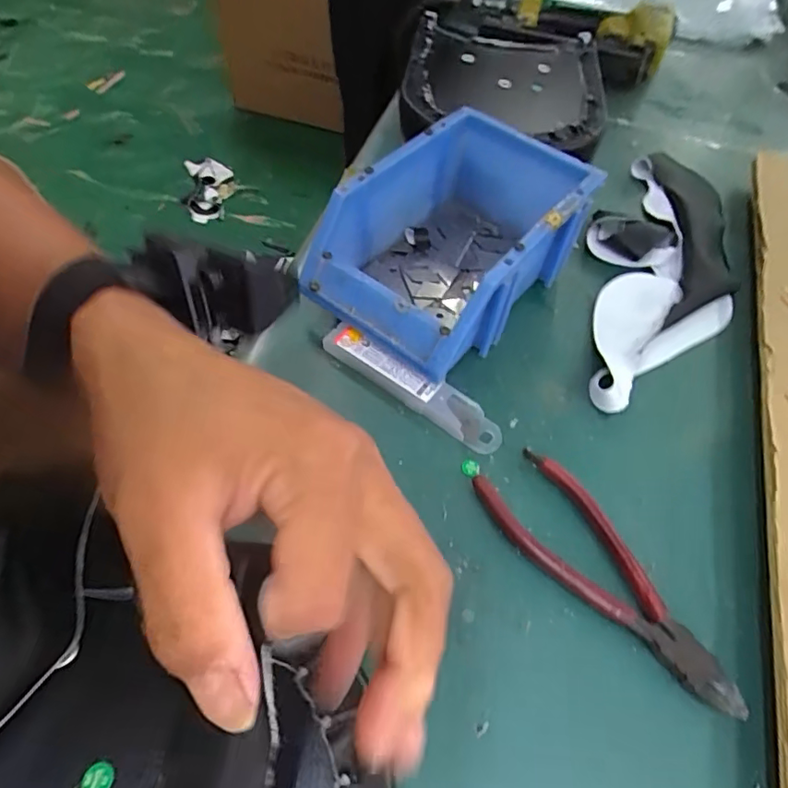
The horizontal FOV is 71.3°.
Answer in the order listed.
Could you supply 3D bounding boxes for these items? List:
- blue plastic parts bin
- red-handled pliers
[{"bbox_3d":[0.040,-0.104,0.375,0.123,0.079,0.182,34,60,18],"label":"blue plastic parts bin"},{"bbox_3d":[0.112,0.092,0.287,0.050,0.010,0.154,-36,65,-25],"label":"red-handled pliers"}]

